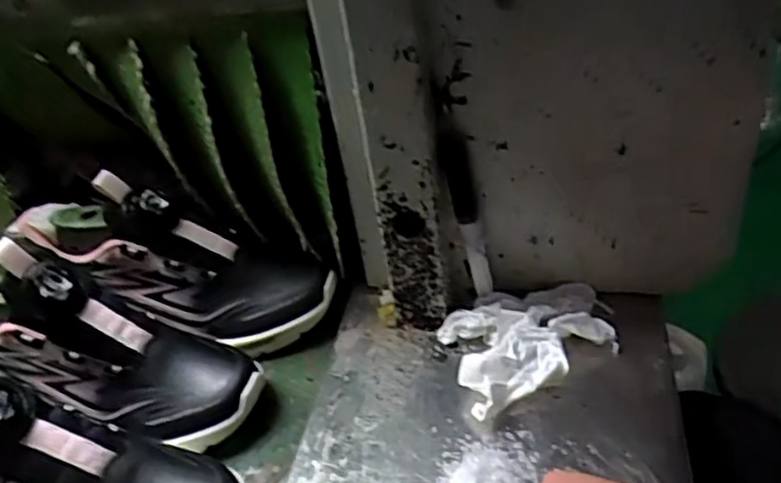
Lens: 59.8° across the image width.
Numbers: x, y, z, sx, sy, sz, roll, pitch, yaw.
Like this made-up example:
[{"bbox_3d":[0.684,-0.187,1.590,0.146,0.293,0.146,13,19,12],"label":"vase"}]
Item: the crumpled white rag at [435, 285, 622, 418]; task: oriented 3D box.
[{"bbox_3d":[0.099,0.067,0.478,0.120,0.026,0.084,-18,37,-11],"label":"crumpled white rag"}]

